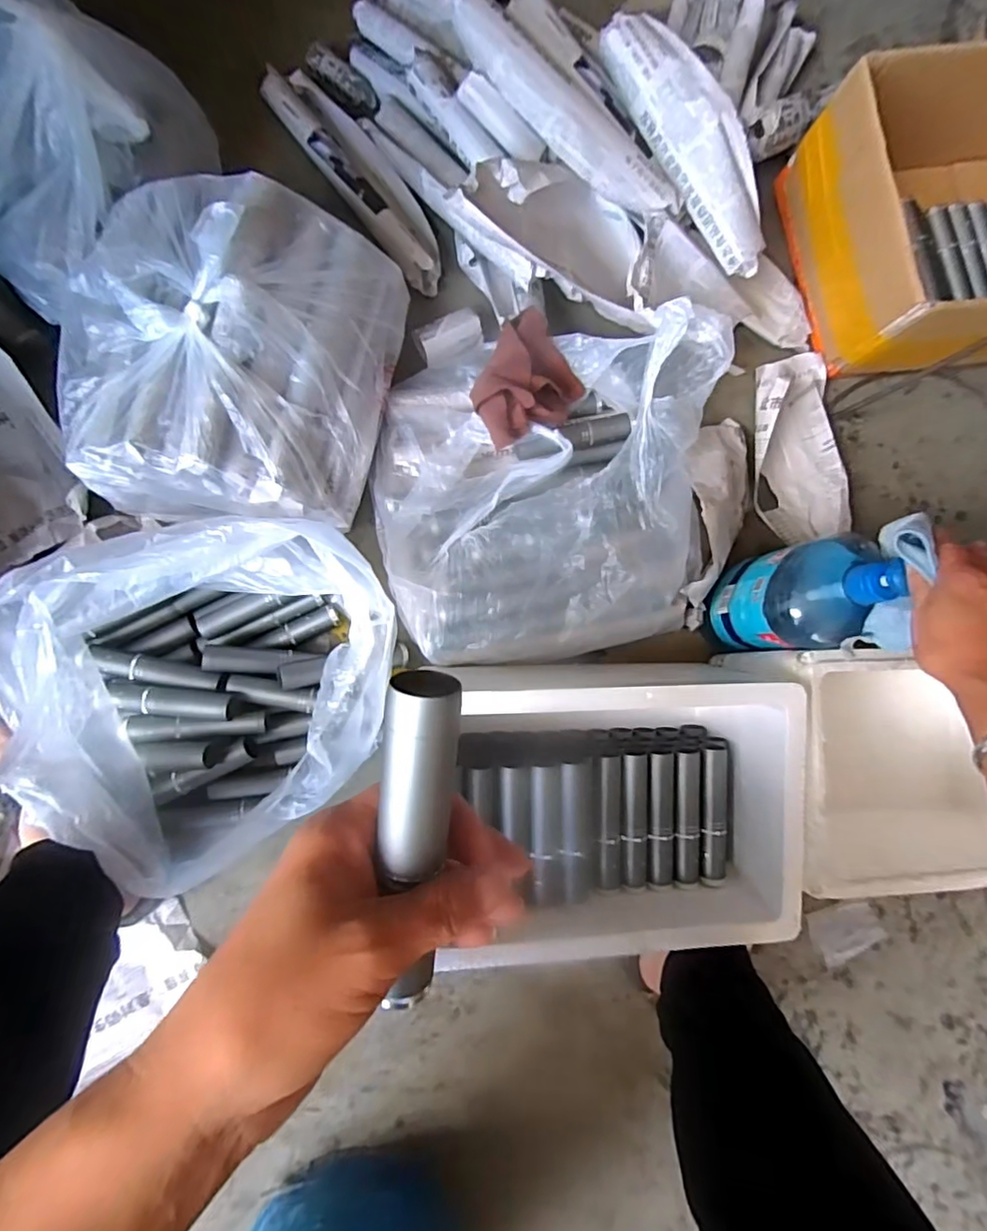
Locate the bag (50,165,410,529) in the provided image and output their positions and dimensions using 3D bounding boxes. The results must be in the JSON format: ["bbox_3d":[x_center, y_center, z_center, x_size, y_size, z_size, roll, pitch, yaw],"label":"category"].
[{"bbox_3d":[-0.243,-0.244,0.542,0.277,0.090,0.304,12,85,-7],"label":"bag"}]

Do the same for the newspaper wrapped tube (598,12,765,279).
[{"bbox_3d":[0.209,-0.490,0.612,0.069,0.076,0.273,-37,92,-8],"label":"newspaper wrapped tube"}]

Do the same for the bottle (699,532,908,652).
[{"bbox_3d":[0.298,-0.020,0.558,0.087,0.207,0.104,-1,87,-8],"label":"bottle"}]

